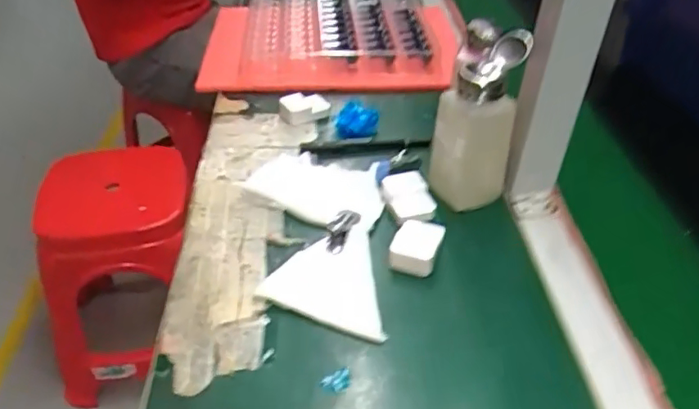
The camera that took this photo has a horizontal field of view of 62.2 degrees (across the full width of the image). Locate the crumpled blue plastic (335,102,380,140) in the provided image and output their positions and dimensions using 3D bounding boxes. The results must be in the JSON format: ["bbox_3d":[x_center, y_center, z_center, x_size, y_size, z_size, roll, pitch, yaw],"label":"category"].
[{"bbox_3d":[0.008,-0.092,0.644,0.045,0.020,0.056,6,39,5],"label":"crumpled blue plastic"}]

